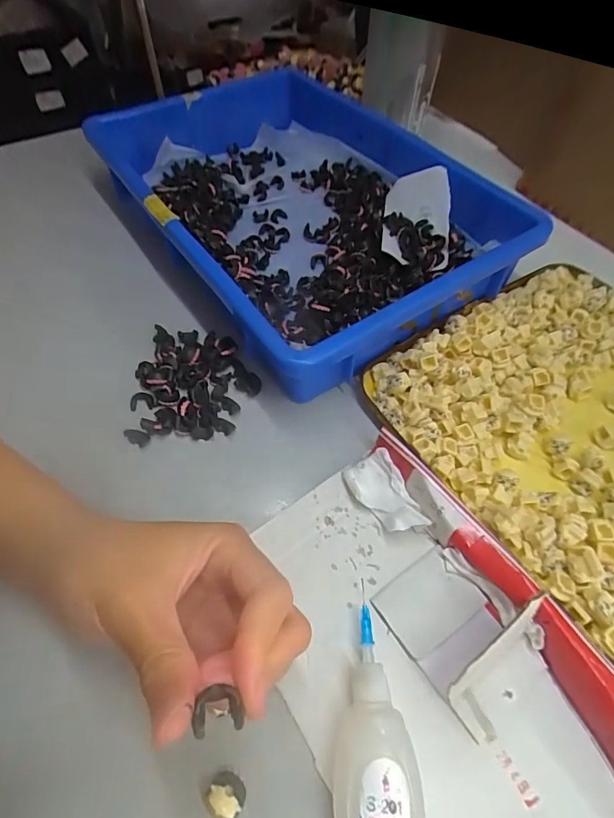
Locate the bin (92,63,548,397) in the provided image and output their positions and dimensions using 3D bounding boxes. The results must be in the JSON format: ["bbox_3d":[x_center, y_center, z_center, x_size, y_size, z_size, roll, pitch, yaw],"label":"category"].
[{"bbox_3d":[-0.014,-0.187,0.384,0.242,0.061,0.362,-30,61,-20],"label":"bin"}]

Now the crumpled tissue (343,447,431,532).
[{"bbox_3d":[0.046,0.052,0.257,0.030,0.016,0.052,-21,58,-15],"label":"crumpled tissue"}]

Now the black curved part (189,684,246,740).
[{"bbox_3d":[-0.027,0.091,0.128,0.014,0.005,0.011,-10,58,-4],"label":"black curved part"}]

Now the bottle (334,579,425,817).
[{"bbox_3d":[0.030,0.143,0.193,0.034,0.023,0.098,0,55,-1],"label":"bottle"}]

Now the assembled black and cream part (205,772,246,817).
[{"bbox_3d":[-0.034,0.167,0.185,0.015,0.017,0.014,0,55,-1],"label":"assembled black and cream part"}]

